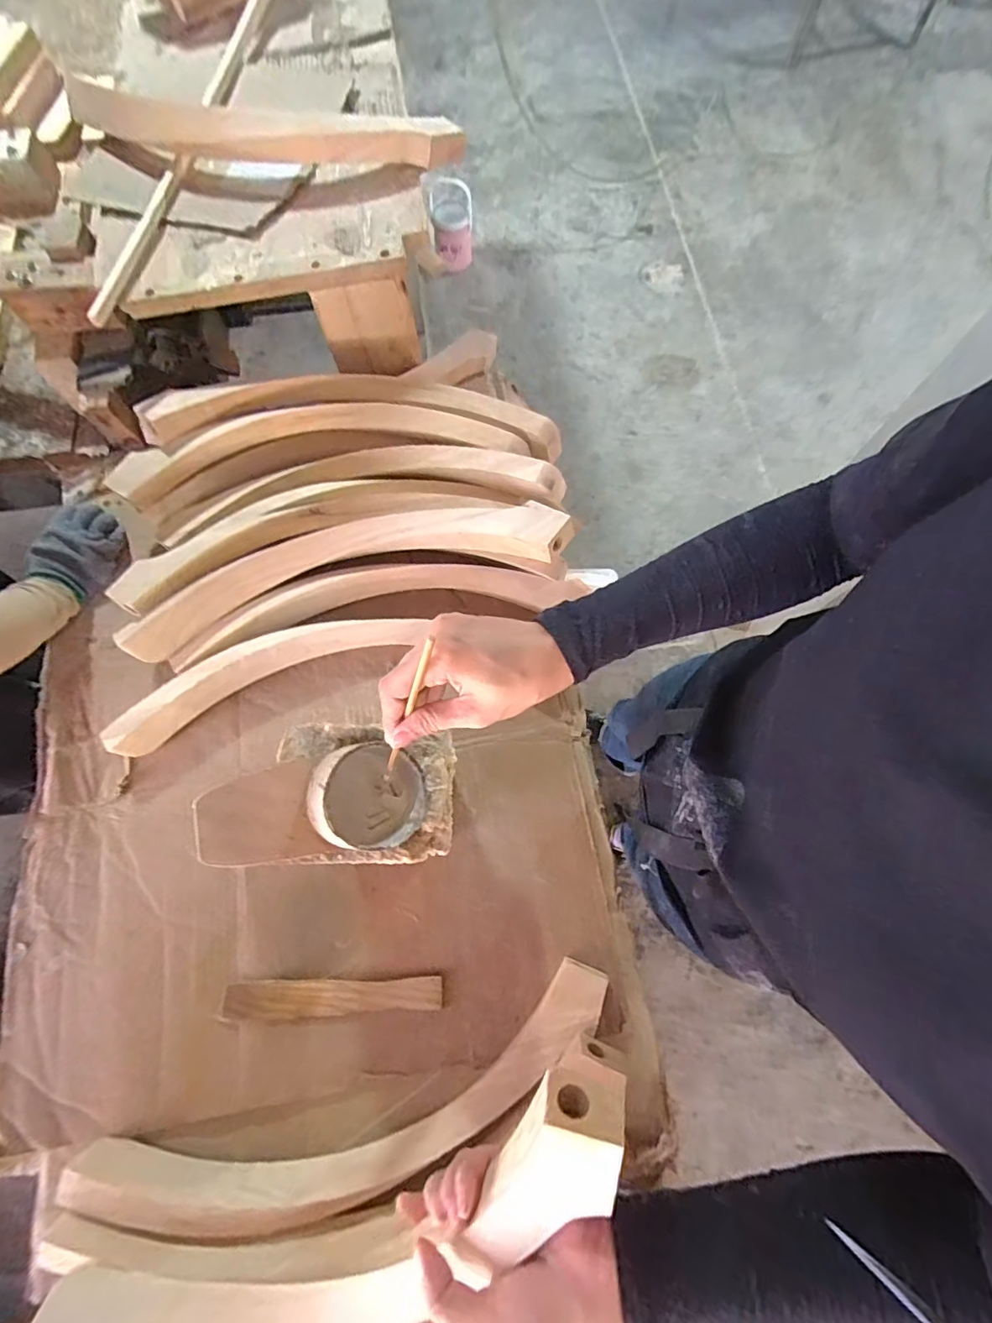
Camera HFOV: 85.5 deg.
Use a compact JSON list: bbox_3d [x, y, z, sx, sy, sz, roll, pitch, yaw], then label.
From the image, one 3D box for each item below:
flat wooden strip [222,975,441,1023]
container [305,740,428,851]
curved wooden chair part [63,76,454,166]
[{"bbox_3d":[-0.163,0.341,0.542,0.212,0.007,0.034,0,67,-2],"label":"flat wooden strip"},{"bbox_3d":[-0.101,0.109,0.430,0.084,0.071,0.082,0,72,1],"label":"container"},{"bbox_3d":[-0.277,-0.621,0.625,0.457,0.053,0.063,6,72,3],"label":"curved wooden chair part"}]

